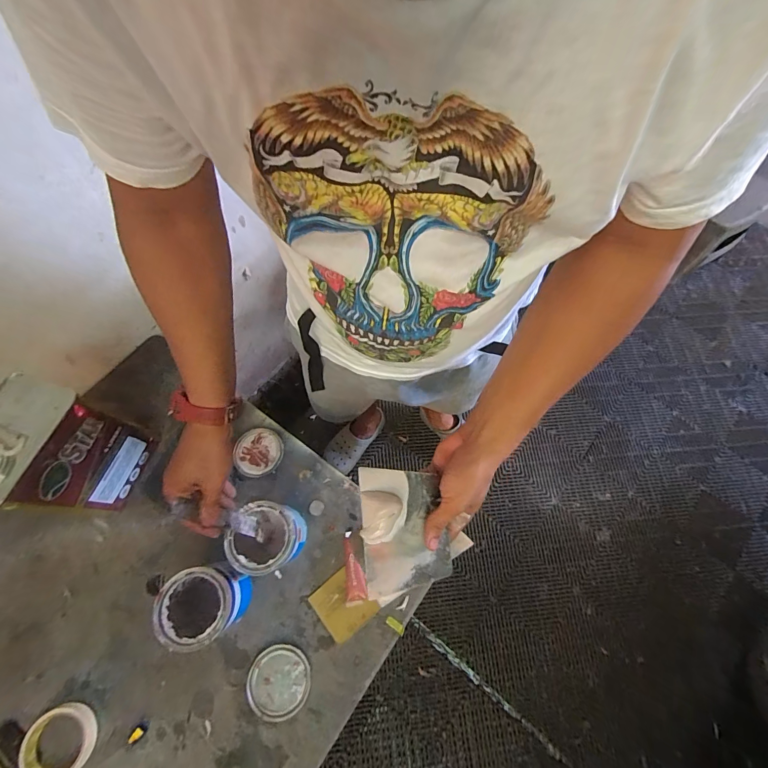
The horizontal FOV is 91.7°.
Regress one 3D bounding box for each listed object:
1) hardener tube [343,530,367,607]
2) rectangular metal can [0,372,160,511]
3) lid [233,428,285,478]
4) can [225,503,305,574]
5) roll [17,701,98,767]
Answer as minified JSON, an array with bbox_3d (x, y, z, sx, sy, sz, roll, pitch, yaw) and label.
[{"bbox_3d":[-0.053,0.327,0.665,0.036,0.014,0.120,-4,70,-6],"label":"hardener tube"},{"bbox_3d":[-0.502,0.110,0.603,0.104,0.257,0.163,17,70,2],"label":"rectangular metal can"},{"bbox_3d":[-0.250,0.136,0.746,0.090,0.008,0.094,13,64,-10],"label":"lid"},{"bbox_3d":[-0.193,0.260,0.632,0.093,0.120,0.101,1,70,-4],"label":"can"},{"bbox_3d":[-0.490,0.542,0.561,0.094,0.020,0.096,1,70,-4],"label":"roll"}]

